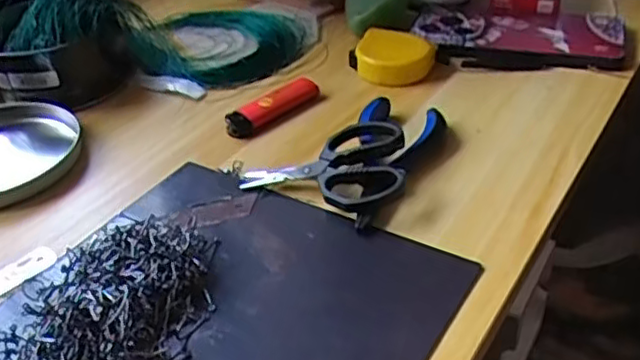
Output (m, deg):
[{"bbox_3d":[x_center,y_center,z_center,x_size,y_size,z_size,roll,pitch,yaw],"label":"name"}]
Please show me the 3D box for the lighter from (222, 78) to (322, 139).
[{"bbox_3d":[-0.035,-0.053,0.469,0.074,0.013,0.021,-32,45,-33],"label":"lighter"}]

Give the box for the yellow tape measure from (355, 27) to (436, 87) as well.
[{"bbox_3d":[0.057,-0.094,0.509,0.058,0.025,0.056,3,37,8],"label":"yellow tape measure"}]

